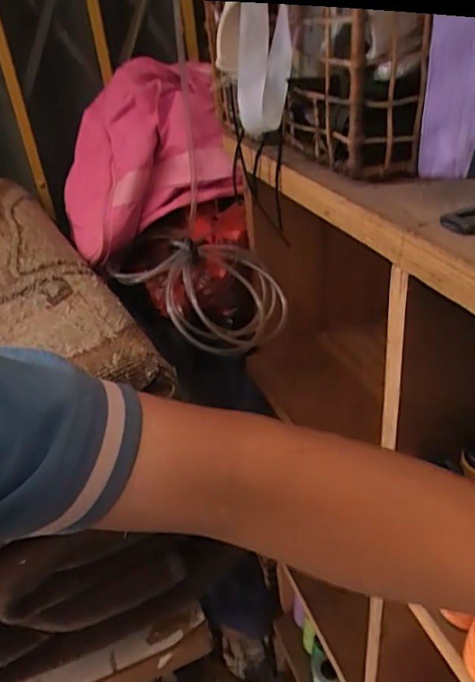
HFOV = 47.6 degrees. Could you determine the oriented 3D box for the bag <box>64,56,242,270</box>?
[{"bbox_3d":[-0.129,-0.234,0.696,0.200,0.194,0.217,-14,33,-11],"label":"bag"}]

